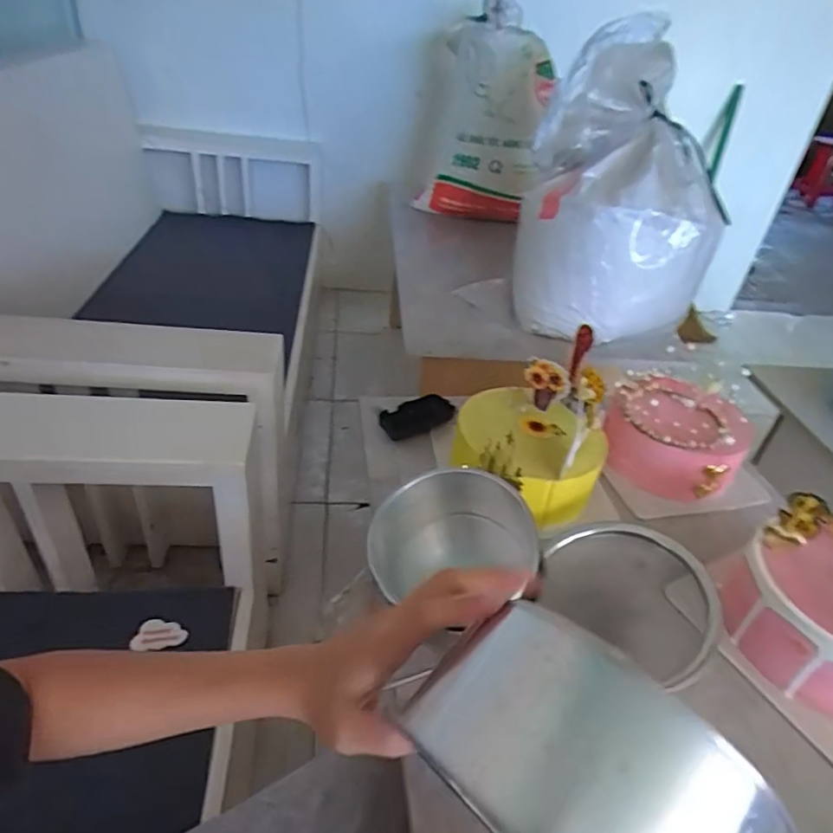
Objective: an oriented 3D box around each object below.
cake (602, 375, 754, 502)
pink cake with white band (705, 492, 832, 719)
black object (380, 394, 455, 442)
[{"bbox_3d":[0.339,0.031,0.746,0.161,0.129,0.142,27,40,25],"label":"cake"},{"bbox_3d":[0.394,0.178,0.529,0.158,0.126,0.150,4,36,-3],"label":"pink cake with white band"},{"bbox_3d":[0.000,0.001,0.796,0.105,0.026,0.050,-18,43,-30],"label":"black object"}]

